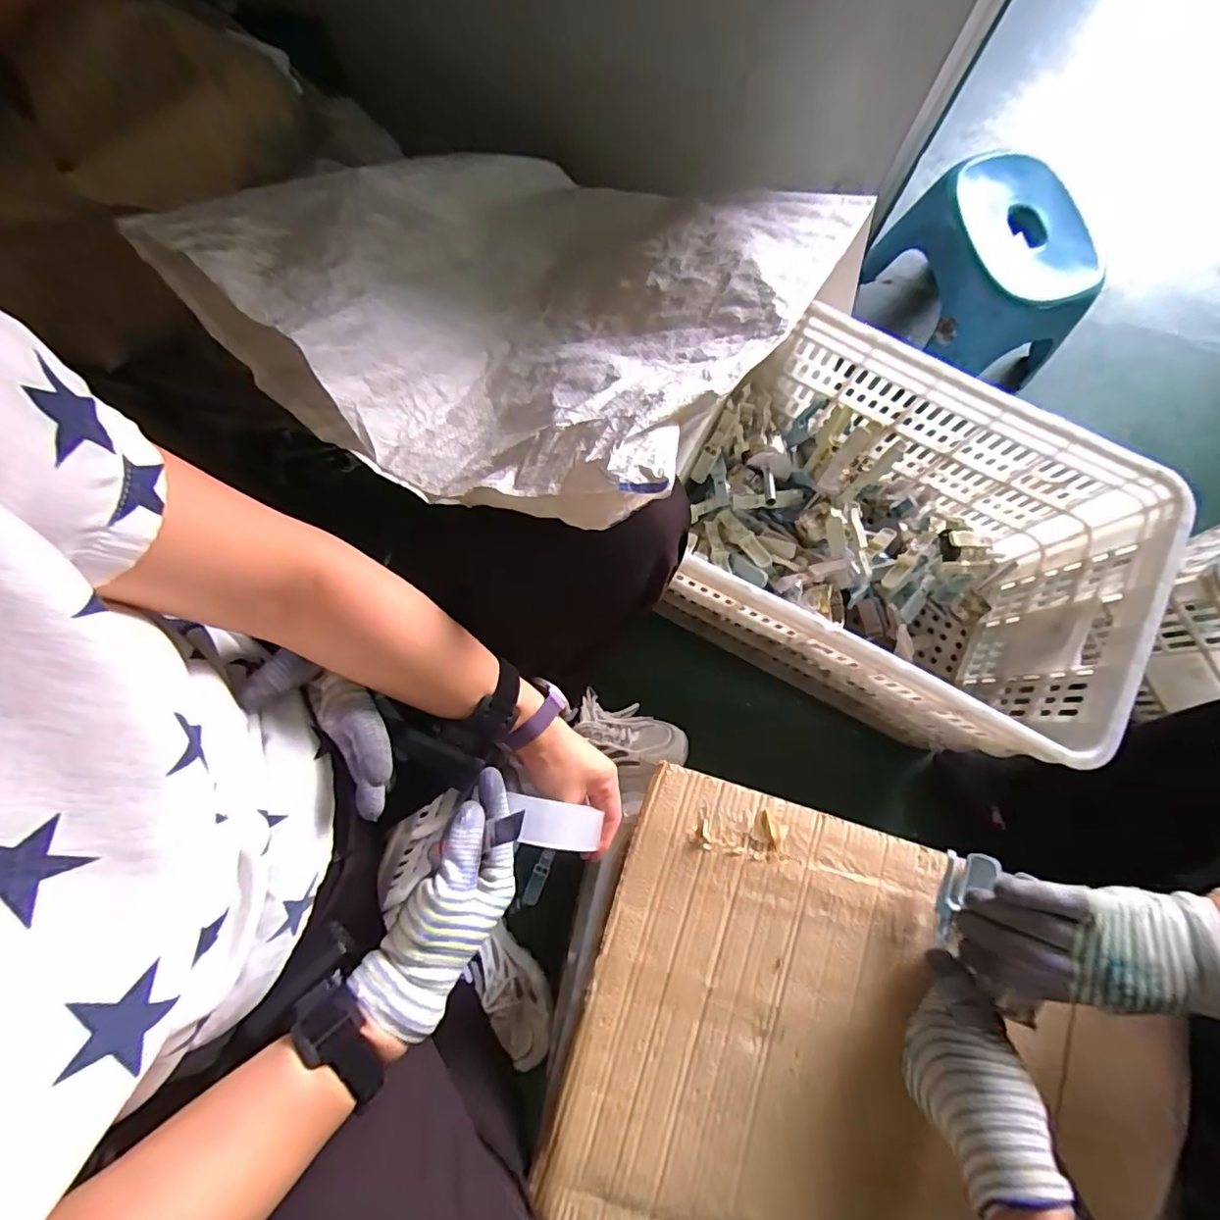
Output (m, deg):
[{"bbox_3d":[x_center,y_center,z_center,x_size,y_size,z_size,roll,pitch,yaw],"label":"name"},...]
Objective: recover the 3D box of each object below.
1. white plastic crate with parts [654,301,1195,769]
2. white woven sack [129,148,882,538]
[{"bbox_3d":[0.348,-0.068,0.752,0.512,0.309,0.355,26,79,4],"label":"white plastic crate with parts"},{"bbox_3d":[-0.055,-0.315,0.527,0.443,0.226,0.472,31,79,5],"label":"white woven sack"}]

